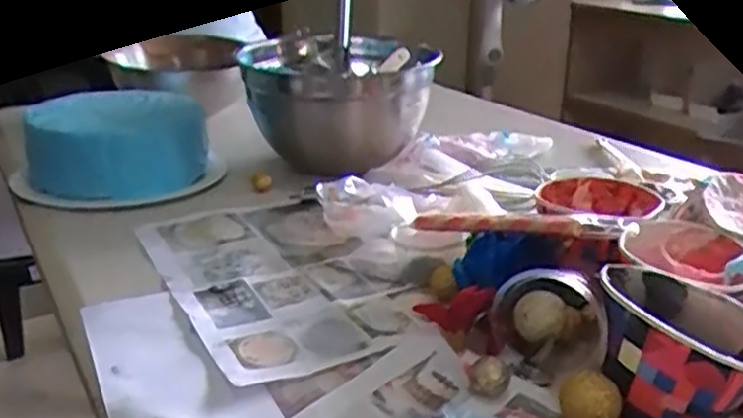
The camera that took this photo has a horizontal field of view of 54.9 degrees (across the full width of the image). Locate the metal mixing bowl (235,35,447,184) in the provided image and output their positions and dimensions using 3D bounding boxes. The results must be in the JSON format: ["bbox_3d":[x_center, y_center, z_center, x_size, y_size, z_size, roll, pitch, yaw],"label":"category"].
[{"bbox_3d":[-0.037,-0.137,0.887,0.213,0.129,0.213,0,22,-1],"label":"metal mixing bowl"}]

